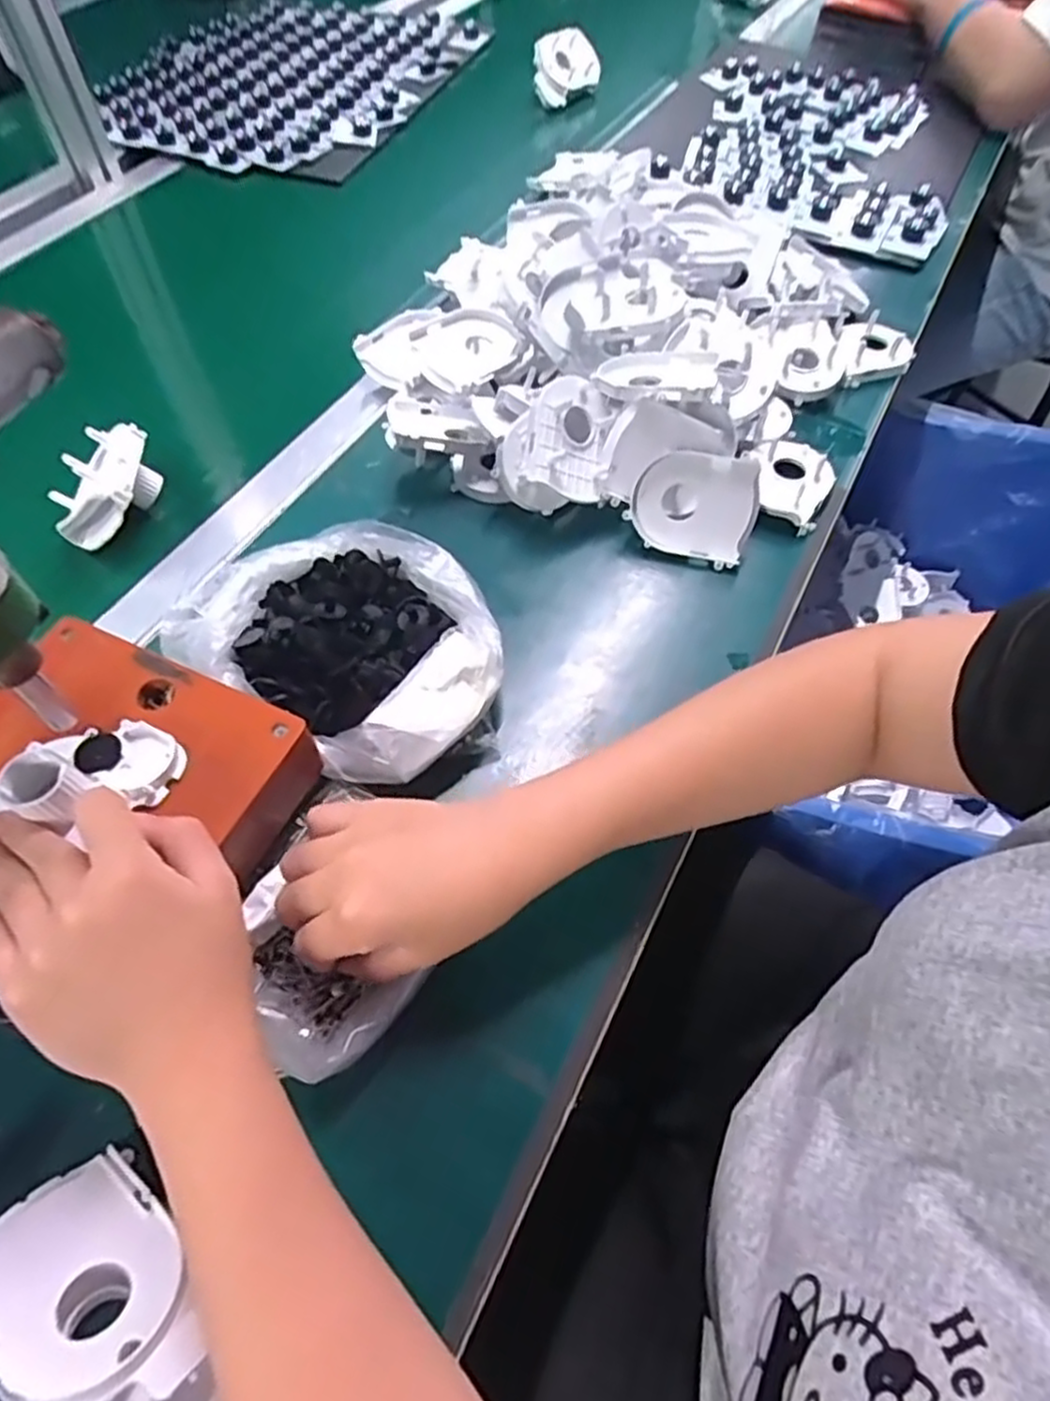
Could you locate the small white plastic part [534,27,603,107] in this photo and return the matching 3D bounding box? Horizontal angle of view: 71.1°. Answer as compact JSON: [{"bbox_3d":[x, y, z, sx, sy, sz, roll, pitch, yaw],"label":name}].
[{"bbox_3d":[0.050,-0.748,0.873,0.077,0.073,0.047,7,59,0],"label":"small white plastic part"}]

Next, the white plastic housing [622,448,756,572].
[{"bbox_3d":[0.114,-0.133,0.497,0.080,0.068,0.024,11,26,7],"label":"white plastic housing"}]

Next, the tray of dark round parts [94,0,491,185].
[{"bbox_3d":[-0.285,-0.758,0.905,0.353,0.045,0.440,15,59,8],"label":"tray of dark round parts"}]

